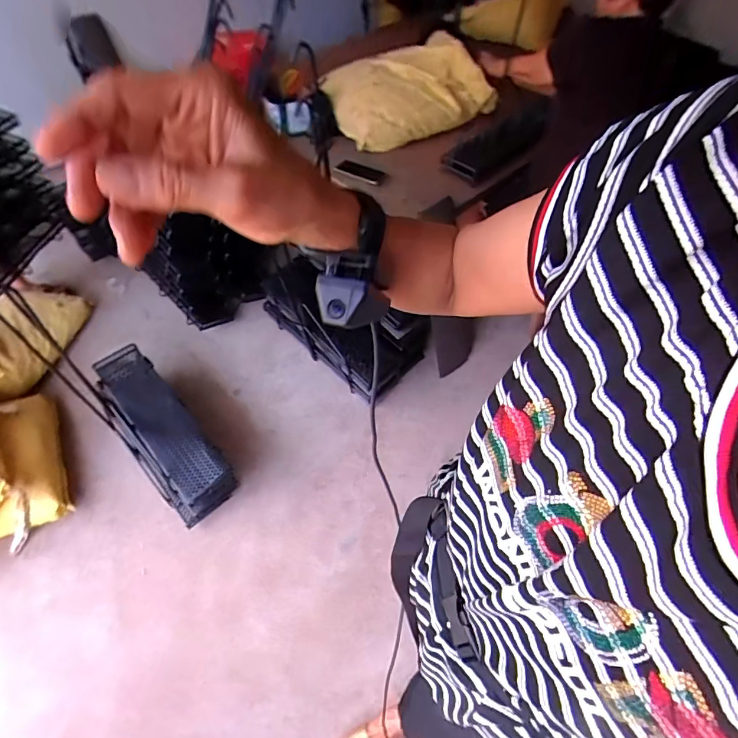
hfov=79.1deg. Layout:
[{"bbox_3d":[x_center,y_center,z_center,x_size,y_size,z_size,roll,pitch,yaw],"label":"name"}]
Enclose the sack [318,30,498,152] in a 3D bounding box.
[{"bbox_3d":[0.151,-0.934,1.498,0.599,0.246,0.229,-17,57,-14],"label":"sack"}]

